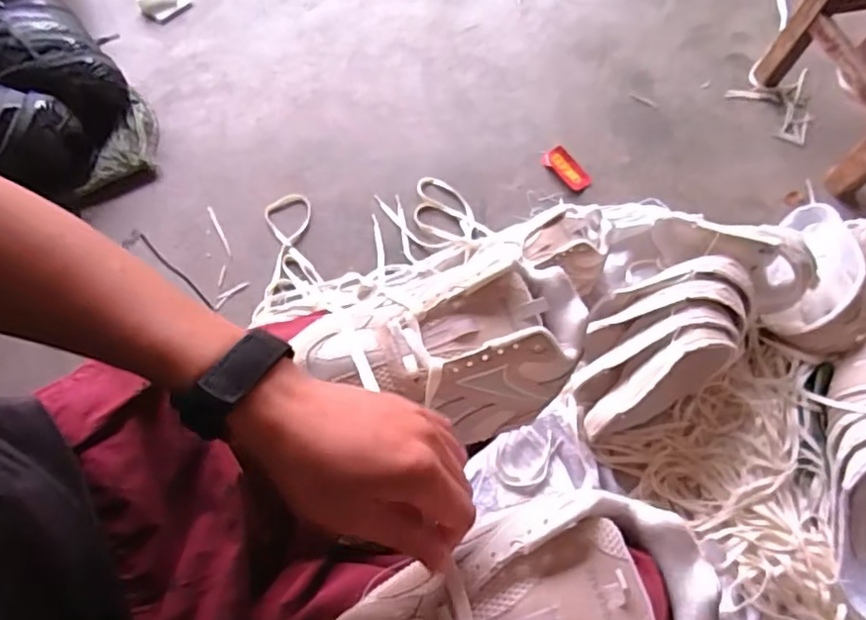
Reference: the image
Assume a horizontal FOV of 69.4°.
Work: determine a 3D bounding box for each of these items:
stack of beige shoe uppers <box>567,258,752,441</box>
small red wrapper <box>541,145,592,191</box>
[{"bbox_3d":[0.320,0.041,0.893,0.297,0.127,0.172,-24,68,-12],"label":"stack of beige shoe uppers"},{"bbox_3d":[0.235,-0.246,1.092,0.046,0.012,0.095,-39,72,-18],"label":"small red wrapper"}]

